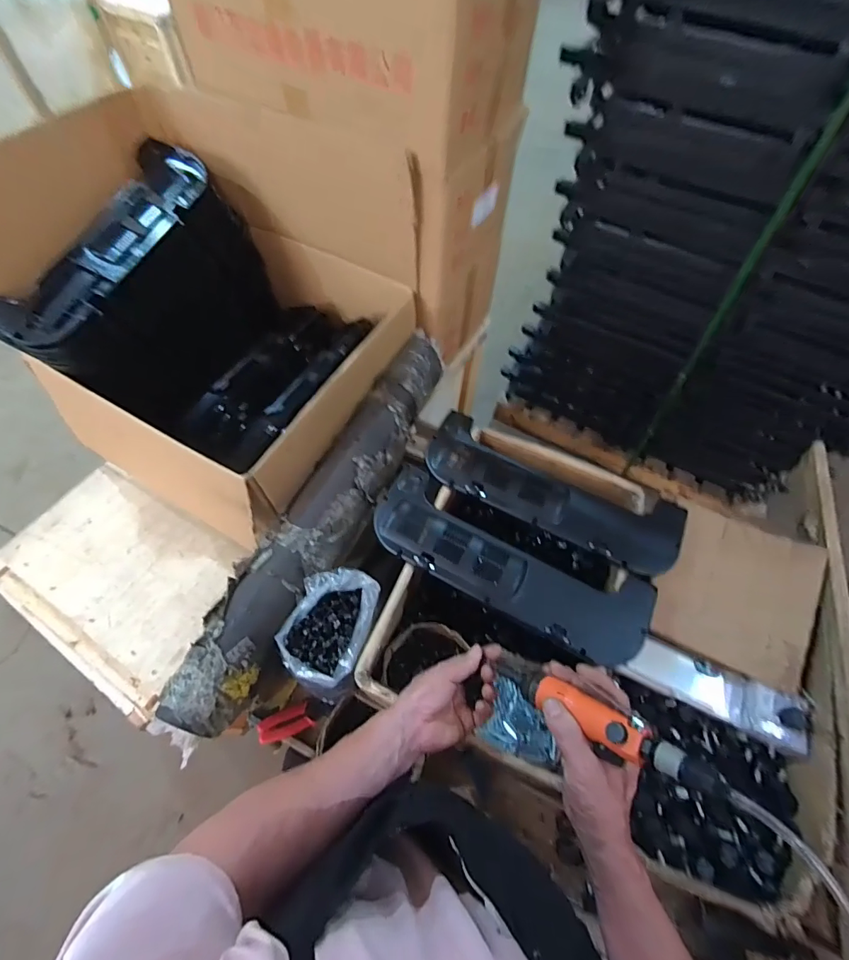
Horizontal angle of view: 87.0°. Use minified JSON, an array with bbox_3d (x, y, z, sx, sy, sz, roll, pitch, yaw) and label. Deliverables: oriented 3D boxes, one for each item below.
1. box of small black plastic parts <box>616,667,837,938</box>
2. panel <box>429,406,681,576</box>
[{"bbox_3d":[0.437,0.470,0.659,0.243,0.107,0.240,20,63,9],"label":"box of small black plastic parts"},{"bbox_3d":[0.231,0.019,0.820,0.469,0.036,0.169,25,64,12],"label":"panel"}]

